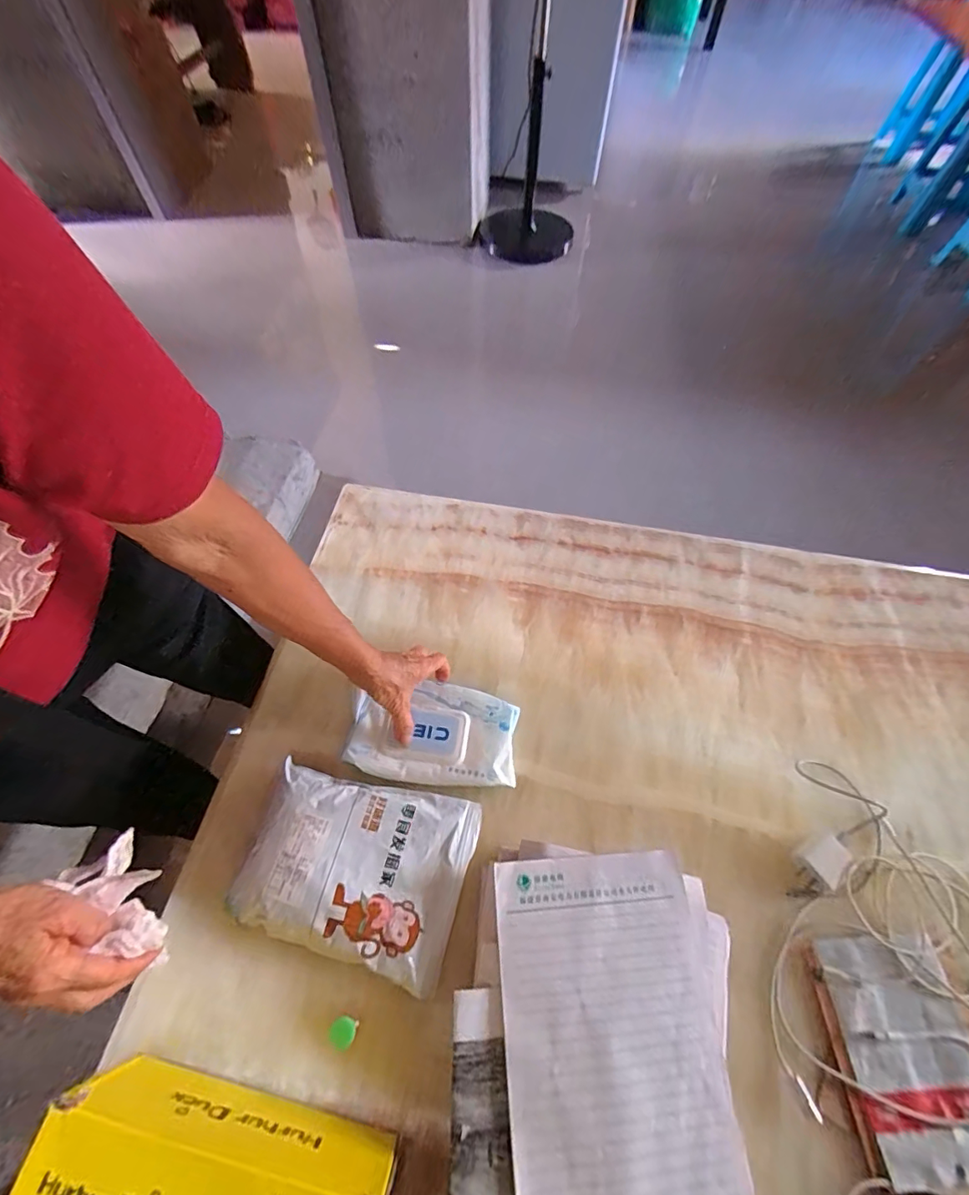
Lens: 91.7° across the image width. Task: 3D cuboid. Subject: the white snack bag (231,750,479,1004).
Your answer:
[{"bbox_3d":[-0.129,0.273,0.485,0.215,0.036,0.162,15,61,8],"label":"white snack bag"}]

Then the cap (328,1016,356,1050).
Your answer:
[{"bbox_3d":[-0.129,0.396,0.428,0.023,0.006,0.023,0,60,-1],"label":"cap"}]

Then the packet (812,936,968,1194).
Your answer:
[{"bbox_3d":[0.389,0.412,0.427,0.114,0.011,0.167,-1,60,-2],"label":"packet"}]

